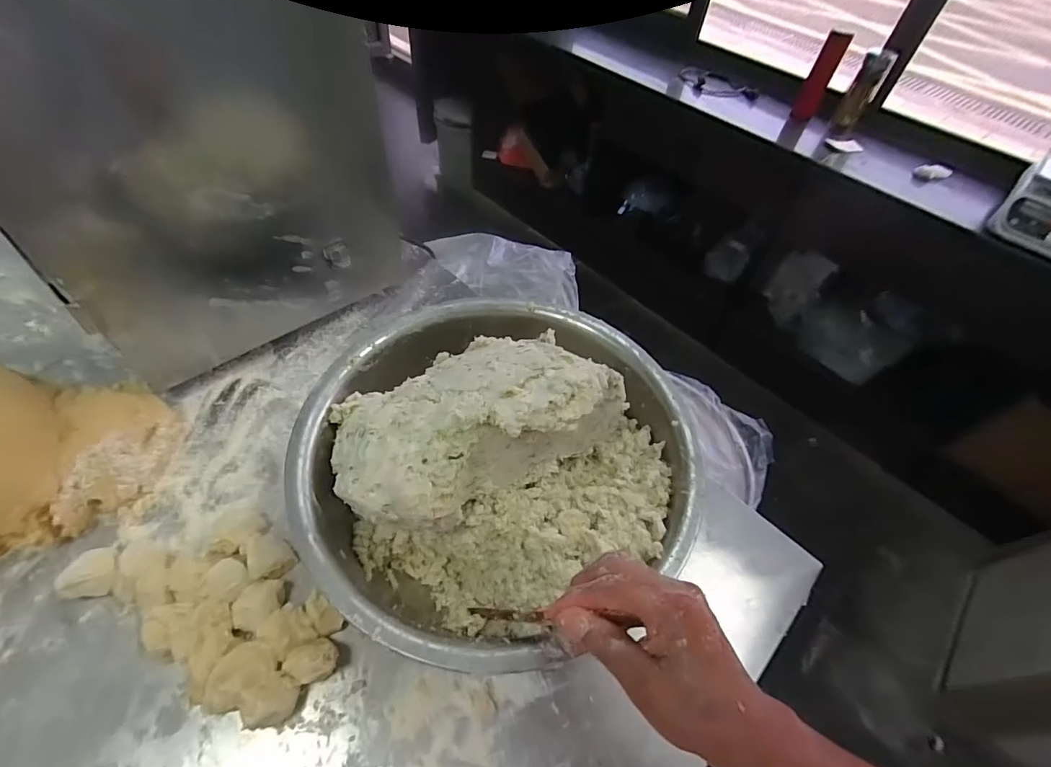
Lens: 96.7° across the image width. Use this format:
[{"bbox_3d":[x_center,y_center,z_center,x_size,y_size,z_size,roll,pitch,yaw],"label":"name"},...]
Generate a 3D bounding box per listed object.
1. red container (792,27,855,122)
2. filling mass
[{"bbox_3d":[0.906,-0.939,1.440,0.065,0.230,0.064,25,54,13],"label":"red container"},{"bbox_3d":[-0.016,0.075,0.460,0.302,0.174,0.245,-12,55,-15],"label":"filling mass"}]

